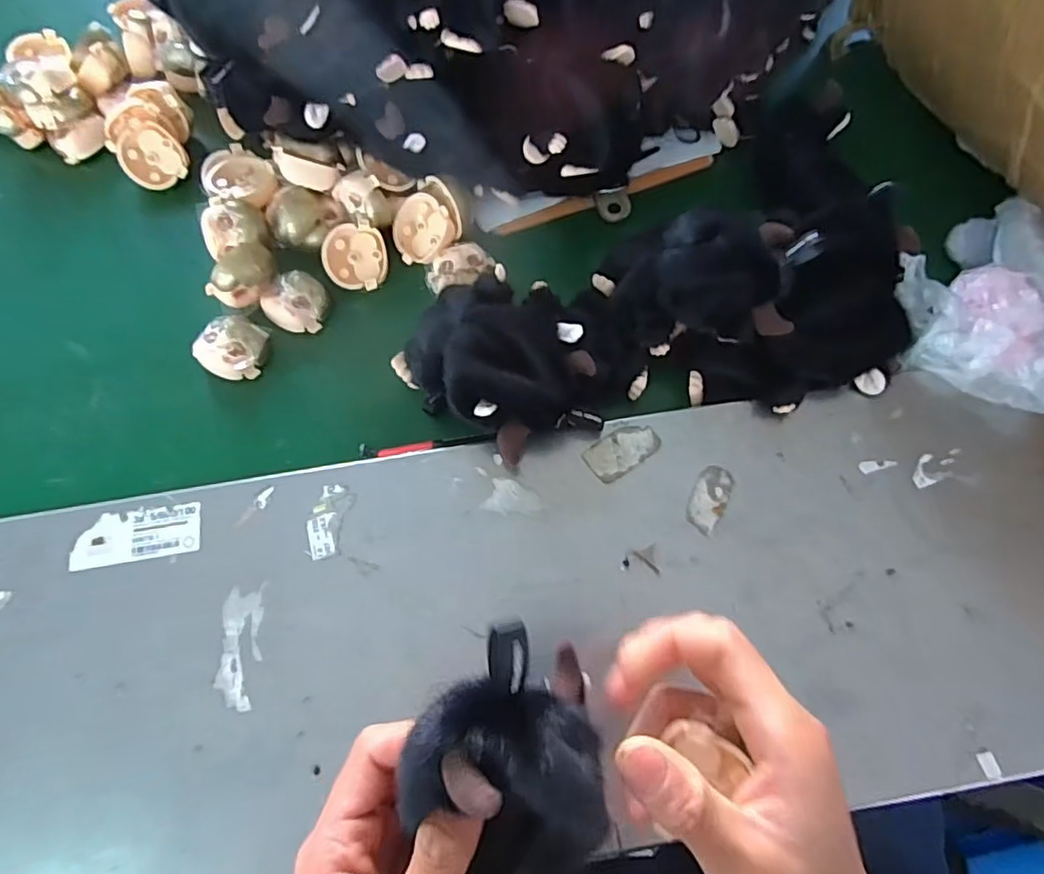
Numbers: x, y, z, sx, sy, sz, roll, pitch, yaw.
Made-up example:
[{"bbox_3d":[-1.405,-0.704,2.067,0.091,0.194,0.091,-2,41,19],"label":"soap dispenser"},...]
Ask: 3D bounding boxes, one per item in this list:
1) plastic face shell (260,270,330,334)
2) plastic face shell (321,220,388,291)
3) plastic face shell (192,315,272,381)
[{"bbox_3d":[-0.167,-0.103,0.444,0.041,0.026,0.043,0,69,0],"label":"plastic face shell"},{"bbox_3d":[-0.127,-0.138,0.451,0.046,0.021,0.047,1,69,1],"label":"plastic face shell"},{"bbox_3d":[-0.211,-0.063,0.434,0.042,0.028,0.044,0,69,0],"label":"plastic face shell"}]

